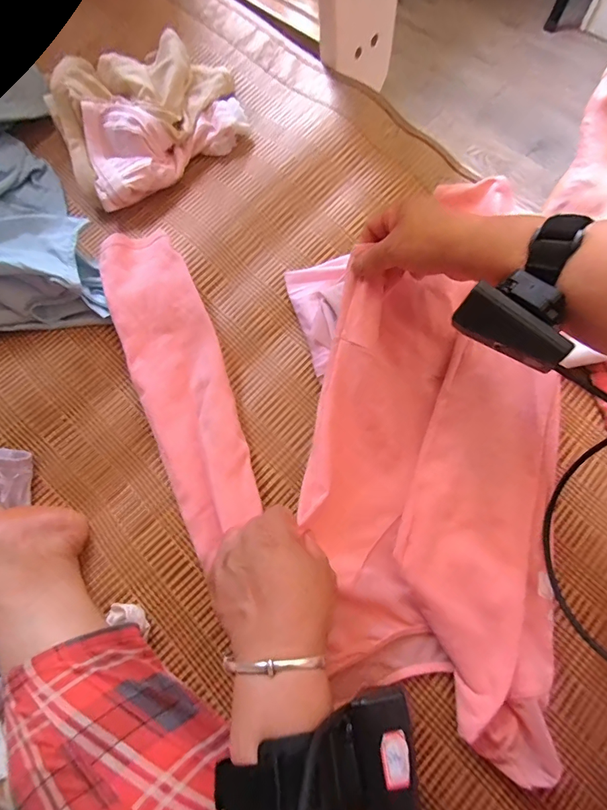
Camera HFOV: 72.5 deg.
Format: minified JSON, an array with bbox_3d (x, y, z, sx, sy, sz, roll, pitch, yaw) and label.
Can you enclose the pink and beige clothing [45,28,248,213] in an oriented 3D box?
[{"bbox_3d":[-0.180,-0.350,0.489,0.222,0.052,0.171,-28,72,-8],"label":"pink and beige clothing"}]

